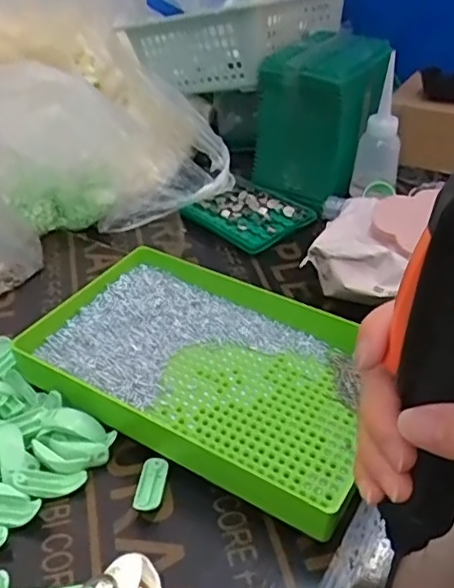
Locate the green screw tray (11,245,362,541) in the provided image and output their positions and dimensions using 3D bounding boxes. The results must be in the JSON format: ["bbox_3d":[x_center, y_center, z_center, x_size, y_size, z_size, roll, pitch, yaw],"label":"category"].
[{"bbox_3d":[-0.015,0.046,0.414,0.239,0.029,0.153,19,44,24],"label":"green screw tray"}]

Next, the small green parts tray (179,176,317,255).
[{"bbox_3d":[0.025,-0.084,0.606,0.098,0.019,0.098,-30,47,-30],"label":"small green parts tray"}]

